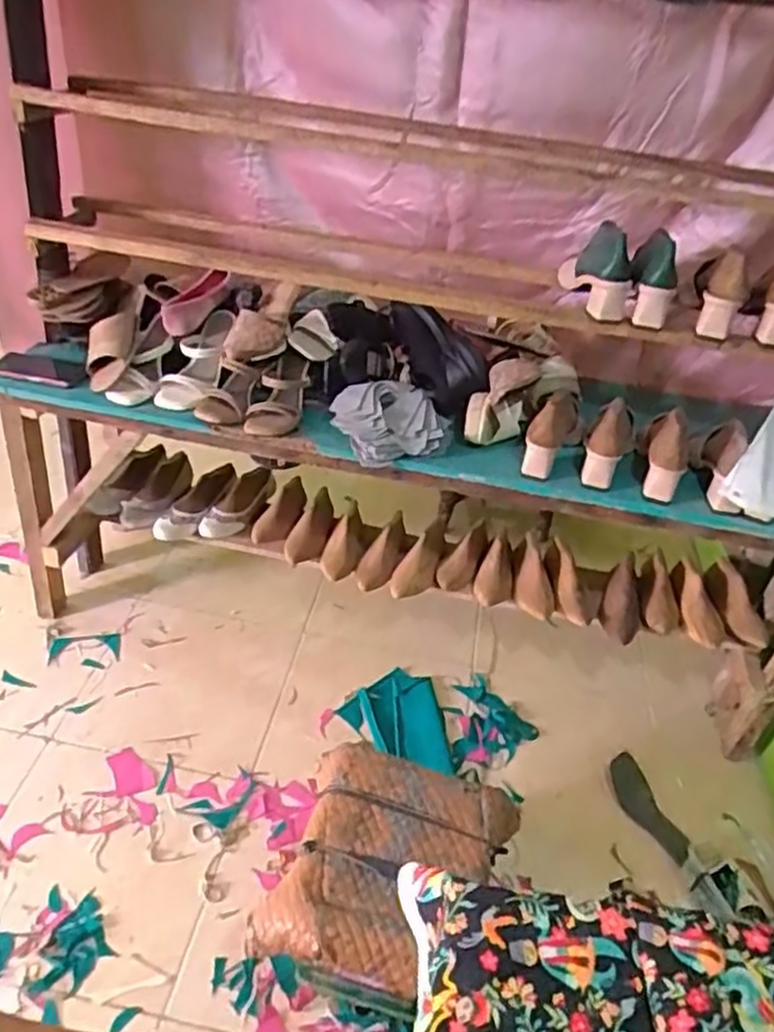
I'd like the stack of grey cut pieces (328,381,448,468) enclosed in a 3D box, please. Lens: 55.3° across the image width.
[{"bbox_3d":[0.005,-0.166,1.262,0.184,0.070,0.166,-10,41,-21],"label":"stack of grey cut pieces"}]

